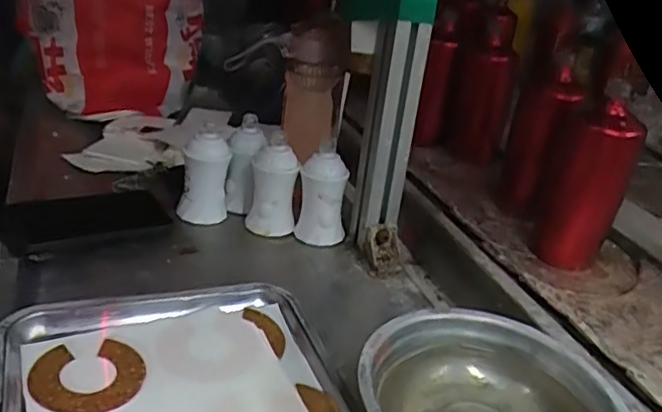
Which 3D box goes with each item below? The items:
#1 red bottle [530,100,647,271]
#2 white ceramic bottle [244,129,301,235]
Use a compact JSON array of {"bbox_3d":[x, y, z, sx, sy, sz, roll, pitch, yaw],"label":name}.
[{"bbox_3d":[0.288,-0.028,0.708,0.073,0.175,0.075,10,31,13],"label":"red bottle"},{"bbox_3d":[-0.070,-0.023,0.746,0.056,0.107,0.047,0,31,-4],"label":"white ceramic bottle"}]

